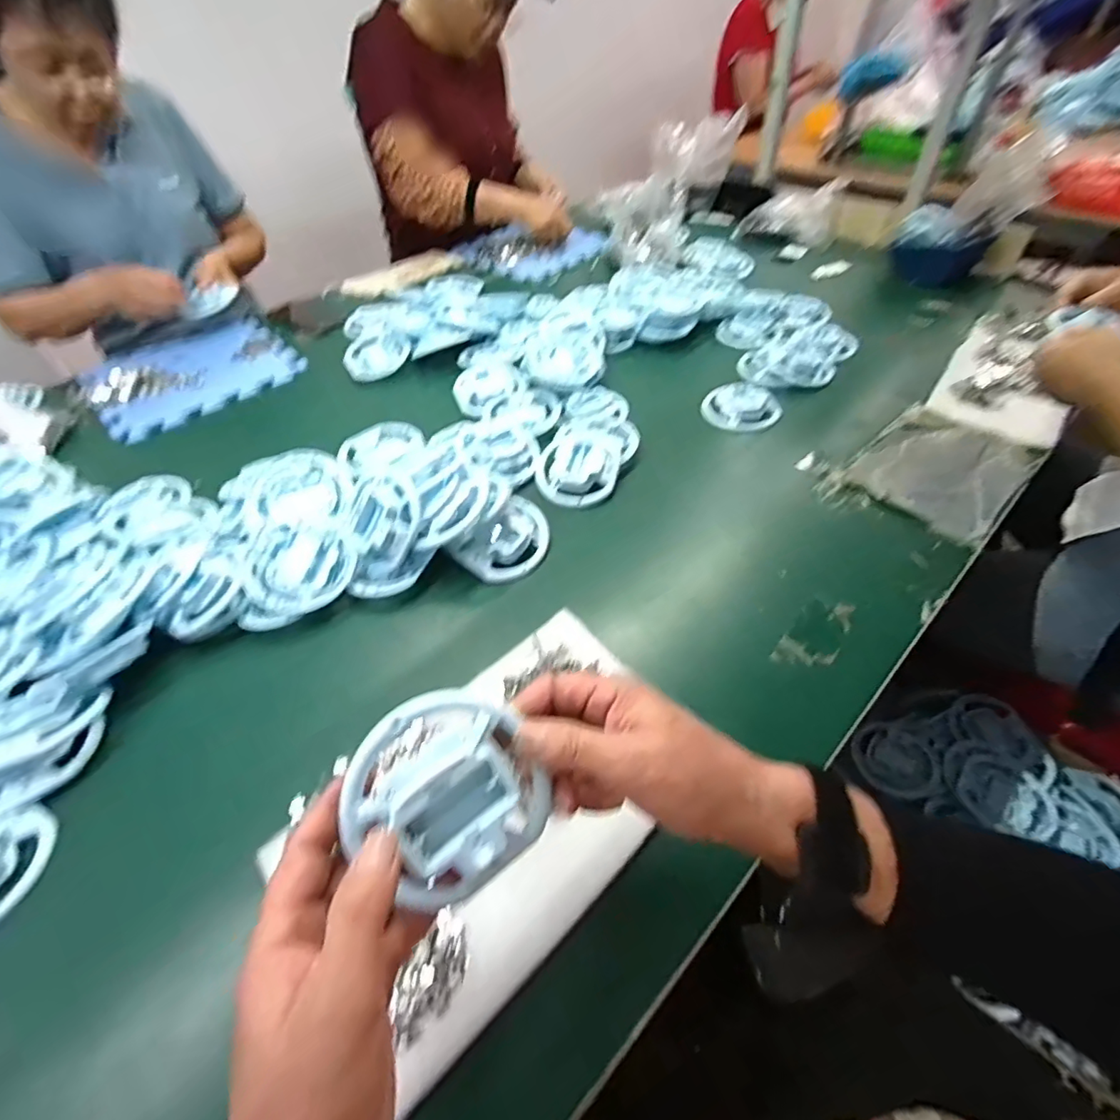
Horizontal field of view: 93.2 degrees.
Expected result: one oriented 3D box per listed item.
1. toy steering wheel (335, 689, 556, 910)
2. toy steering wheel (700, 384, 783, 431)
[{"bbox_3d":[-0.057,0.117,0.265,0.093,0.024,0.096,3,78,-14],"label":"toy steering wheel"},{"bbox_3d":[0.253,-0.216,0.743,0.099,0.023,0.085,-3,48,0],"label":"toy steering wheel"}]

